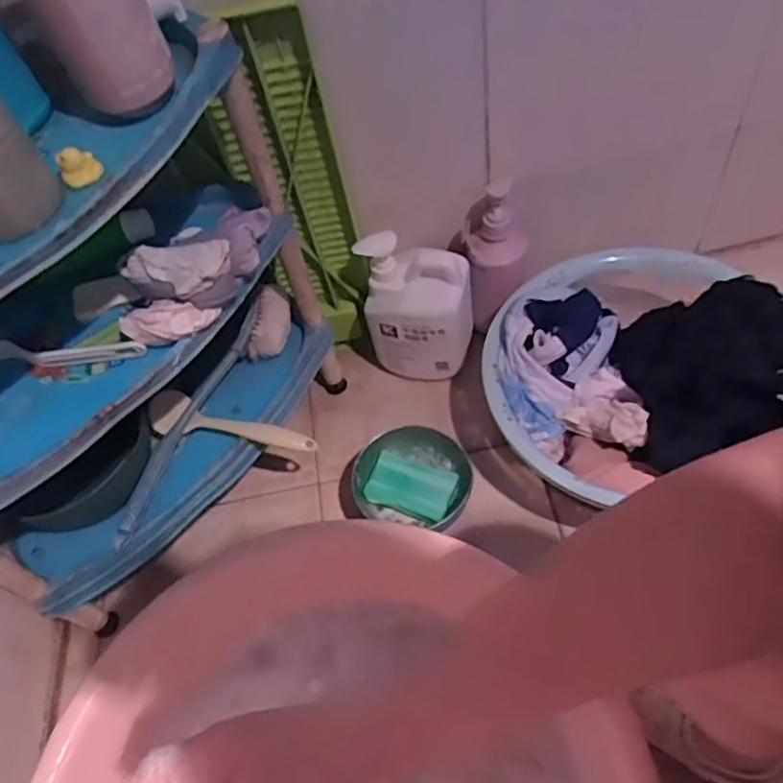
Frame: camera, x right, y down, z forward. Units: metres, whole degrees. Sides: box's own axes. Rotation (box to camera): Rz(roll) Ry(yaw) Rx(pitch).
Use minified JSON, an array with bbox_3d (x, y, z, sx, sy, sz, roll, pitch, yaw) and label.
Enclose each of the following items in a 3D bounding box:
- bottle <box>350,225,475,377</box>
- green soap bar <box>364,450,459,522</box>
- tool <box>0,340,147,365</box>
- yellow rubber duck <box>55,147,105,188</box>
[{"bbox_3d":[0.038,-0.116,0.916,0.141,0.212,0.092,2,57,11],"label":"bottle"},{"bbox_3d":[0.026,0.119,0.849,0.104,0.027,0.067,14,60,18],"label":"green soap bar"},{"bbox_3d":[-0.366,-0.038,0.671,0.236,0.019,0.026,-4,56,7],"label":"tool"},{"bbox_3d":[-0.248,-0.181,0.521,0.030,0.025,0.028,-29,56,-10],"label":"yellow rubber duck"}]

